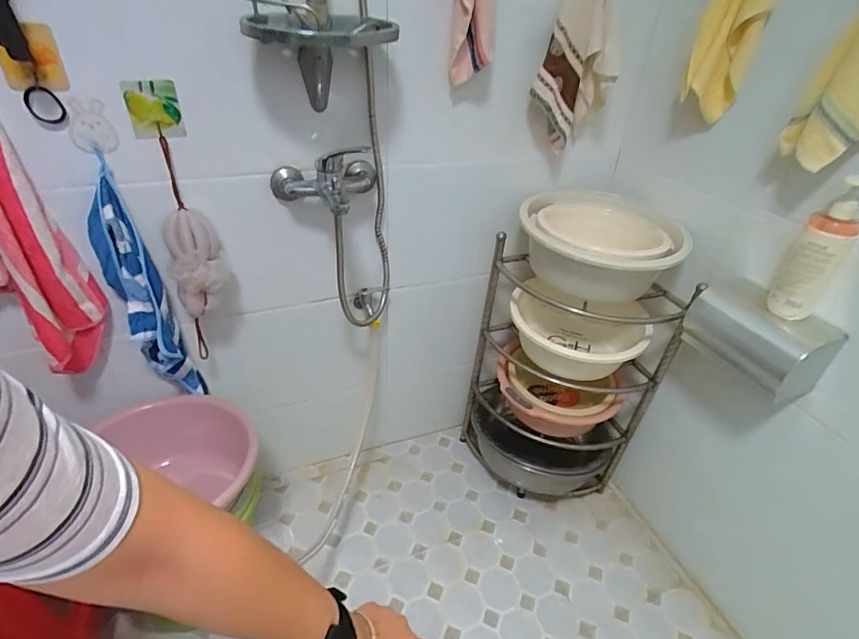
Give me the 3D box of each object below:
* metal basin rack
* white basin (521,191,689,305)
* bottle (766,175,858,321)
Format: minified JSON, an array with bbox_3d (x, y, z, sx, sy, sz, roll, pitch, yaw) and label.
[{"bbox_3d":[0.322,0.167,1.220,0.448,0.670,0.287,28,43,30],"label":"metal basin rack"},{"bbox_3d":[0.355,-0.158,1.016,0.321,0.146,0.286,8,36,7],"label":"white basin"},{"bbox_3d":[0.625,-0.110,0.747,0.071,0.229,0.067,32,44,33],"label":"bottle"}]

